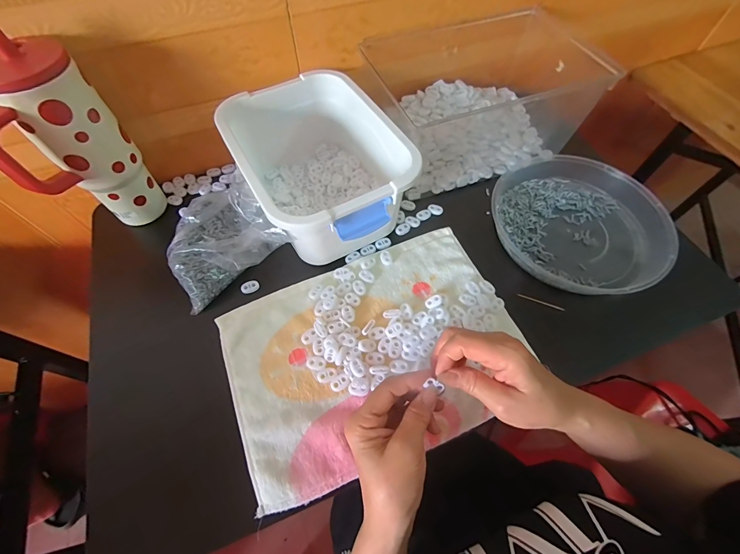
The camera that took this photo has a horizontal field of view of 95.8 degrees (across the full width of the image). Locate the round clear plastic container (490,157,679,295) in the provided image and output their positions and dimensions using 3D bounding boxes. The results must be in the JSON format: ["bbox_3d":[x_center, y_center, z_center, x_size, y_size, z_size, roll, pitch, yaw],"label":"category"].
[{"bbox_3d":[0.285,-0.079,0.465,0.217,0.036,0.228,0,61,0],"label":"round clear plastic container"}]

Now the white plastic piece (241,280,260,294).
[{"bbox_3d":[-0.156,0.013,0.436,0.023,0.004,0.015,-23,64,-13],"label":"white plastic piece"}]

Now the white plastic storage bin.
[{"bbox_3d":[-0.072,-0.144,0.453,0.188,0.120,0.260,-27,64,-14],"label":"white plastic storage bin"}]

